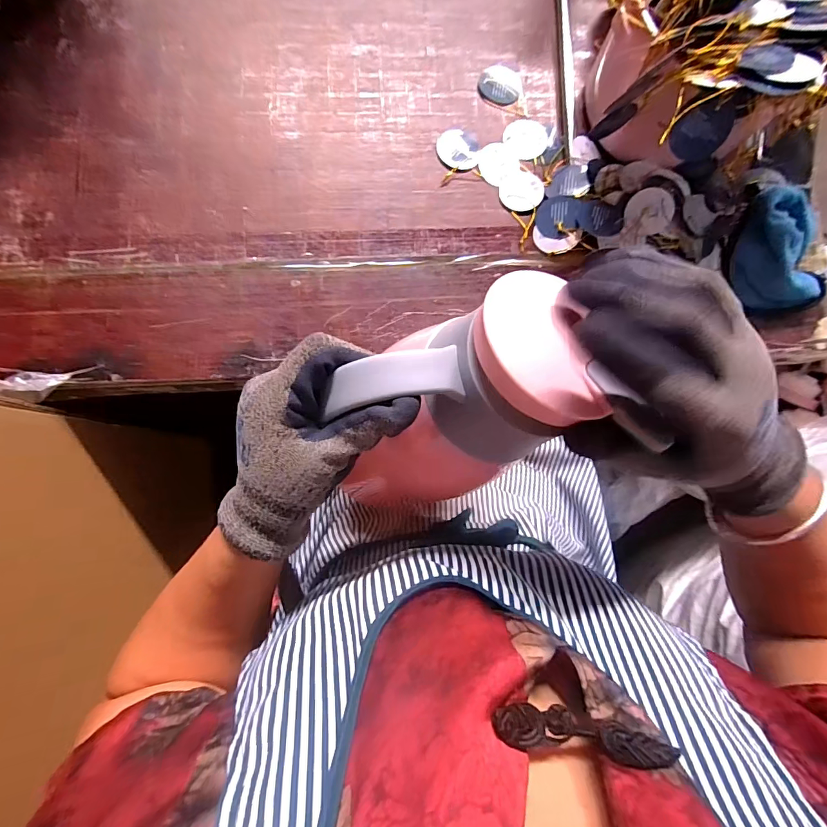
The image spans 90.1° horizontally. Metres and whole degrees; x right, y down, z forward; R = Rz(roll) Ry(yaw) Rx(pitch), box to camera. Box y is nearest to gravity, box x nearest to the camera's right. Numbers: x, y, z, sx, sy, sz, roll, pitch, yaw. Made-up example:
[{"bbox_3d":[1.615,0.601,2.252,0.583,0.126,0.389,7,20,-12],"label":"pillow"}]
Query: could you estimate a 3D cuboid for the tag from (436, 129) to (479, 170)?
[{"bbox_3d":[0.053,-0.321,0.500,0.049,0.004,0.049,0,83,-4],"label":"tag"}]

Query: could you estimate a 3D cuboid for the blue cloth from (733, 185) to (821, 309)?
[{"bbox_3d":[0.427,-0.192,0.478,0.097,0.064,0.129,-5,84,-5],"label":"blue cloth"}]

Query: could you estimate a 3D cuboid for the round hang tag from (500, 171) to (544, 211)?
[{"bbox_3d":[0.131,-0.268,0.497,0.051,0.005,0.049,0,83,-4],"label":"round hang tag"}]

